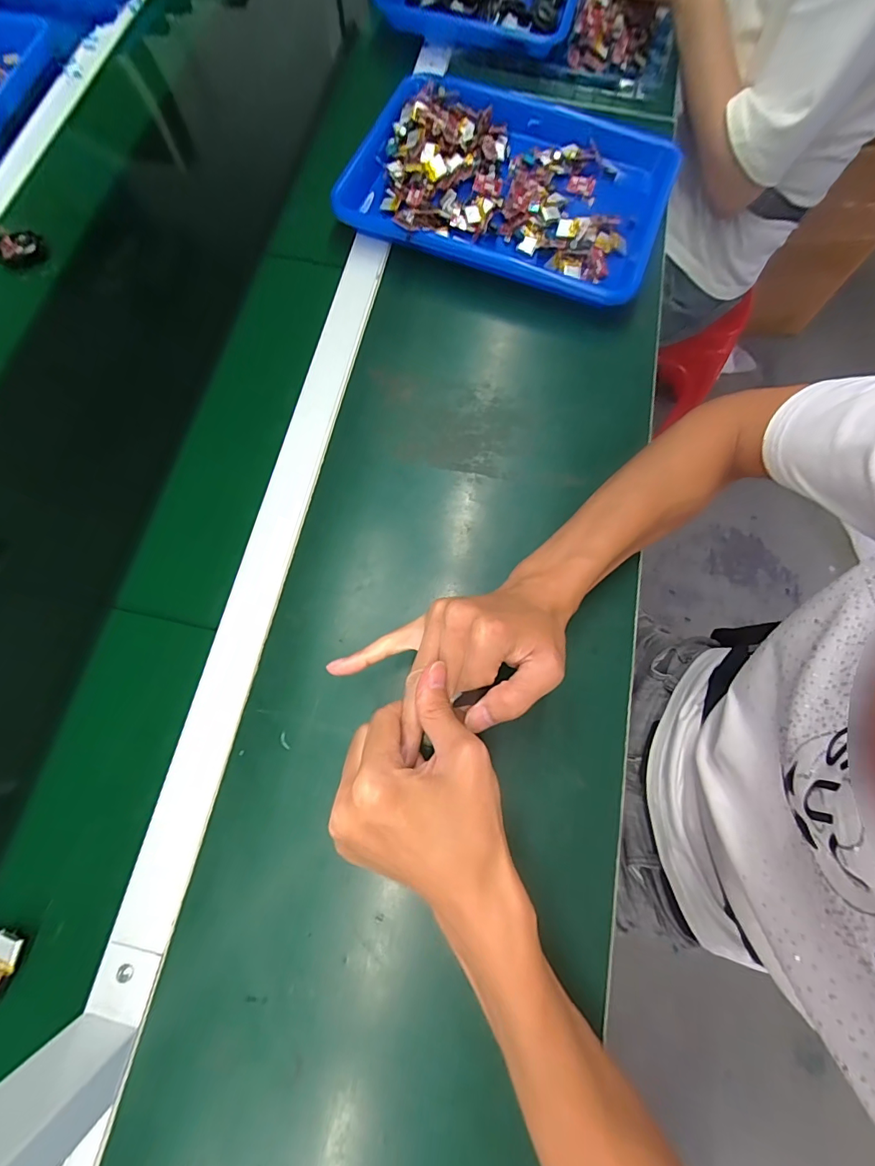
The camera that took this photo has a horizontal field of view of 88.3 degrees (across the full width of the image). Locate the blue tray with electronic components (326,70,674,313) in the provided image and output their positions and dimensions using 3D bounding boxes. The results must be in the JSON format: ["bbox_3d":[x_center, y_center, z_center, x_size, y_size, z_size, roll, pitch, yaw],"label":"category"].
[{"bbox_3d":[0.085,-0.452,0.507,0.332,0.041,0.274,21,75,6],"label":"blue tray with electronic components"}]

